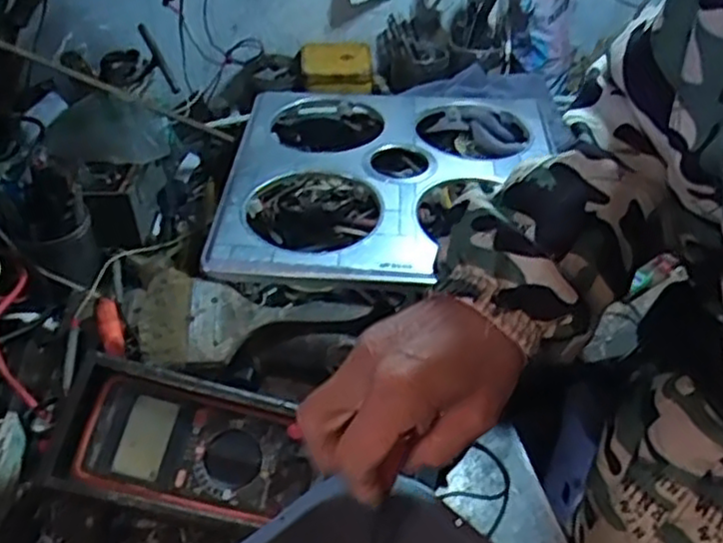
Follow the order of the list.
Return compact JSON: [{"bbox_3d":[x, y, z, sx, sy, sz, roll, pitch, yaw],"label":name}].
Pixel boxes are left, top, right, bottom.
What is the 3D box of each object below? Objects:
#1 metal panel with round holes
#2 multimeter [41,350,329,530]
[{"bbox_3d":[0.028,-0.124,0.805,0.346,0.033,0.421,4,38,4],"label":"metal panel with round holes"},{"bbox_3d":[-0.133,0.135,0.555,0.191,0.042,0.102,17,69,-5],"label":"multimeter"}]

